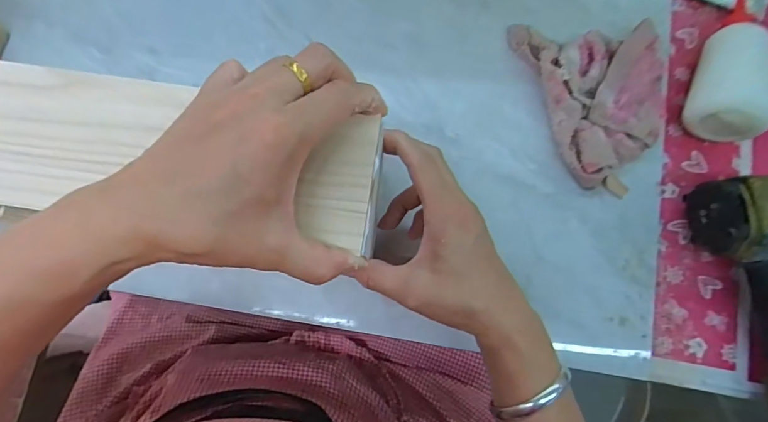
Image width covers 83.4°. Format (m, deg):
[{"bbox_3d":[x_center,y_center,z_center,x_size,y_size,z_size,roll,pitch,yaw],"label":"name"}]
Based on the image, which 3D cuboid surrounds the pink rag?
[{"bbox_3d":[0.196,-0.113,0.387,0.112,0.026,0.155,-19,80,-3],"label":"pink rag"}]

